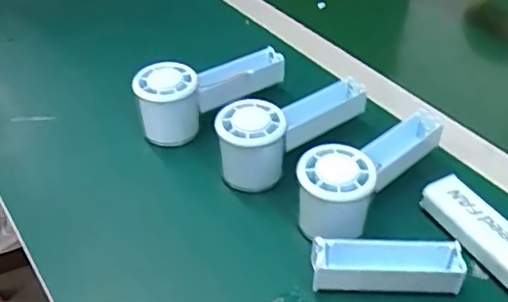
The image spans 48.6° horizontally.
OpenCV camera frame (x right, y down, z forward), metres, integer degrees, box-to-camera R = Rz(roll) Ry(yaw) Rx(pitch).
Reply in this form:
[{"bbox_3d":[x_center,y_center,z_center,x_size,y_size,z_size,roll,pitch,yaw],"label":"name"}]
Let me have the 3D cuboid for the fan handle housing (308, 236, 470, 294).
[{"bbox_3d":[0.093,0.080,0.395,0.103,0.030,0.026,1,42,3],"label":"fan handle housing"}]

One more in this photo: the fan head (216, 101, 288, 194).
[{"bbox_3d":[-0.002,-0.004,0.476,0.056,0.060,0.057,0,41,1],"label":"fan head"}]

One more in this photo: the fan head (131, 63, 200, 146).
[{"bbox_3d":[-0.079,-0.042,0.520,0.054,0.062,0.051,-9,42,-9],"label":"fan head"}]

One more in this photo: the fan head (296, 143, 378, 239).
[{"bbox_3d":[0.062,0.036,0.434,0.057,0.066,0.053,9,42,11],"label":"fan head"}]

